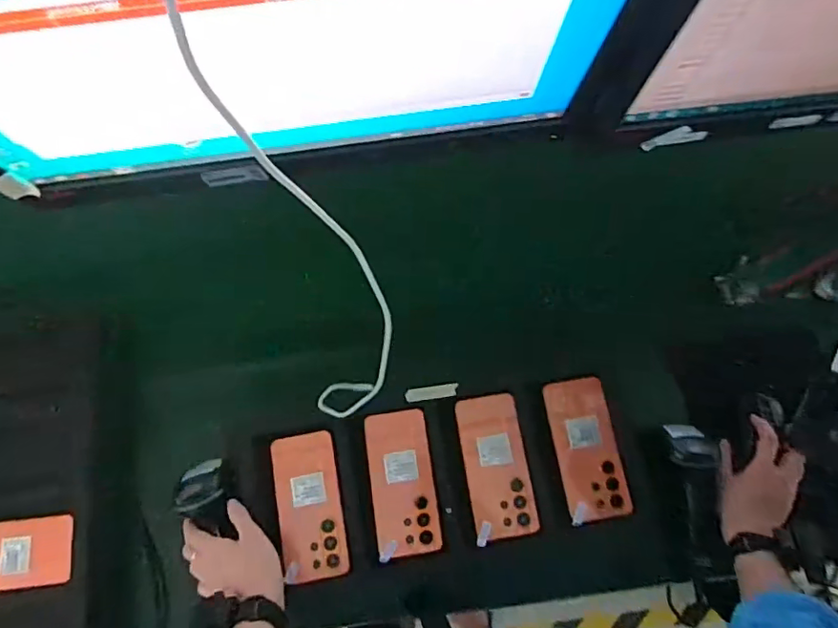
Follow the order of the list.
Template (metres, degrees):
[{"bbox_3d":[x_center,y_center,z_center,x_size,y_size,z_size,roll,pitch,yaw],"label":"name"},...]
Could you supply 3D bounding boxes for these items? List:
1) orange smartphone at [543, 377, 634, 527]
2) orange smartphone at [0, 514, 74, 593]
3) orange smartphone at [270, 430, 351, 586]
[{"bbox_3d":[0.207,0.165,0.664,0.074,0.012,0.166,-9,76,2],"label":"orange smartphone"},{"bbox_3d":[-0.497,0.290,0.645,0.163,0.012,0.079,-7,69,-3],"label":"orange smartphone"},{"bbox_3d":[-0.132,0.232,0.655,0.077,0.005,0.167,-9,73,-5],"label":"orange smartphone"}]

